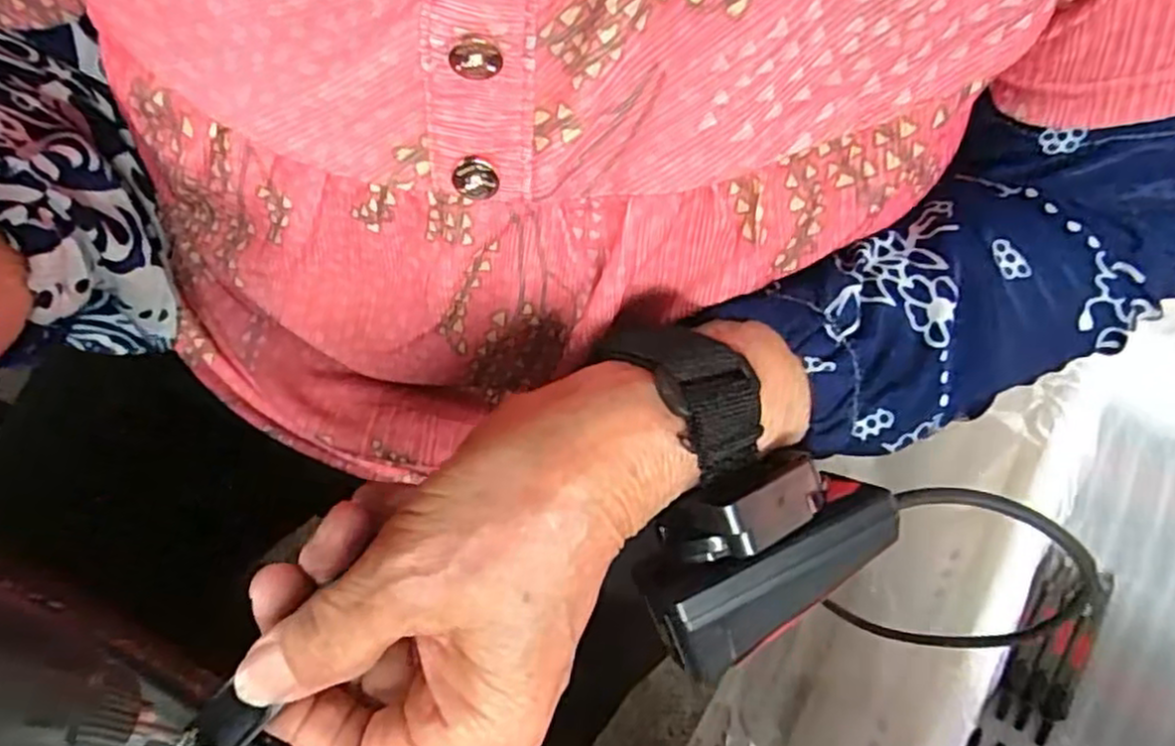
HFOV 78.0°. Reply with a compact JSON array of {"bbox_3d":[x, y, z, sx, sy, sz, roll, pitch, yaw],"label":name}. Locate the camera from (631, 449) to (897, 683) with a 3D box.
[{"bbox_3d":[0.047,0.044,0.188,0.069,0.030,0.039,-31,70,-11],"label":"camera"}]

